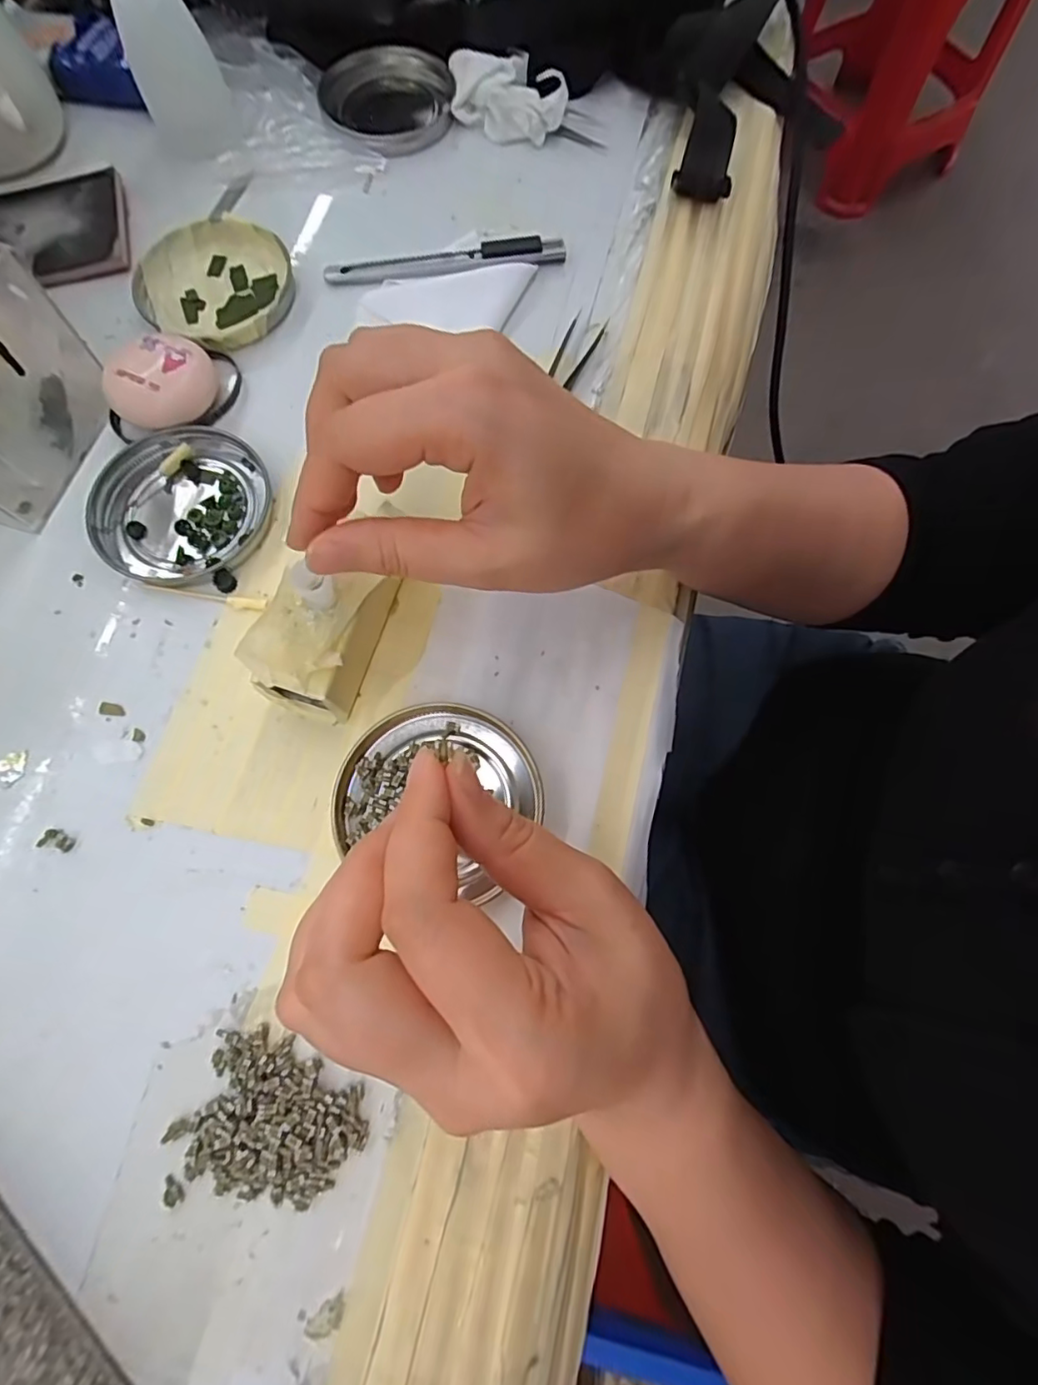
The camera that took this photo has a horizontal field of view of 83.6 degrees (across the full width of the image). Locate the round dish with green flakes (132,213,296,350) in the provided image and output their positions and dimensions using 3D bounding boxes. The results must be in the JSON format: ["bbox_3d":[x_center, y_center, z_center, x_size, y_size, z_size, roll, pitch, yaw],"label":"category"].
[{"bbox_3d":[-0.158,-0.215,0.302,0.082,0.010,0.074,39,77,9],"label":"round dish with green flakes"}]

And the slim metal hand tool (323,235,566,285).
[{"bbox_3d":[-0.039,-0.228,0.306,0.126,0.010,0.014,-7,74,-3],"label":"slim metal hand tool"}]

